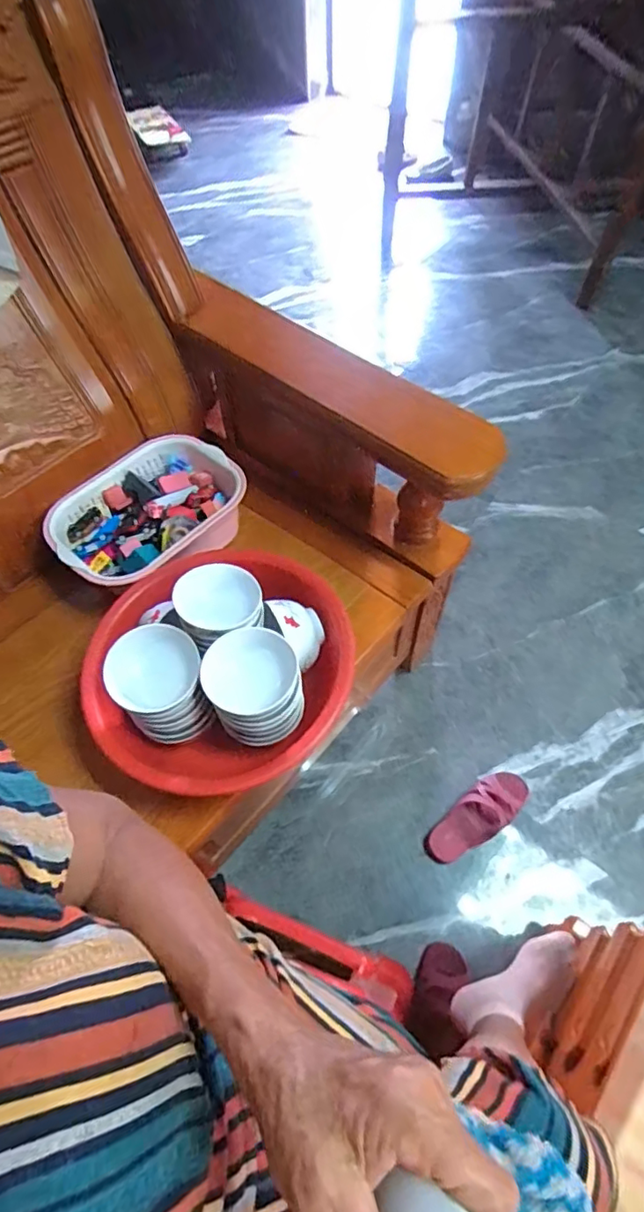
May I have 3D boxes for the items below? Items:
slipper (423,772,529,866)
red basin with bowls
[{"bbox_3d":[0.292,0.391,1.062,0.231,0.050,0.091,-35,62,-22],"label":"slipper"},{"bbox_3d":[-0.137,0.072,0.749,0.315,0.134,0.341,-1,58,1],"label":"red basin with bowls"}]

